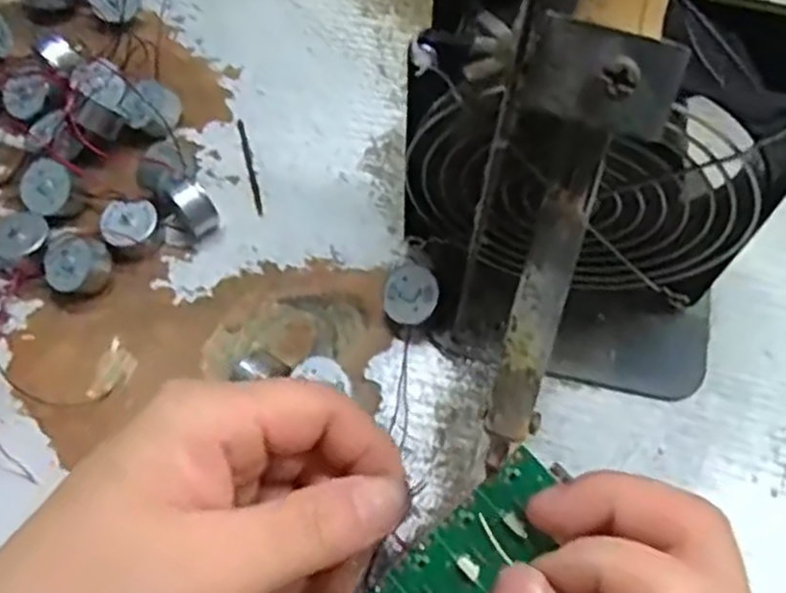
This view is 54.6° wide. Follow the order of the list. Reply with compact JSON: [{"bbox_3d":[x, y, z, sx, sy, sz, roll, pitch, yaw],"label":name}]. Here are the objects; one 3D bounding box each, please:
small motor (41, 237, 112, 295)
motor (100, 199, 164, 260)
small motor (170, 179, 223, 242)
[{"bbox_3d":[-0.127,-0.012,0.307,0.025,0.018,0.022,-39,71,-17],"label":"small motor"},{"bbox_3d":[-0.108,-0.028,0.317,0.022,0.013,0.020,0,65,0],"label":"motor"},{"bbox_3d":[-0.082,-0.037,0.317,0.015,0.022,0.020,-27,68,-12],"label":"small motor"}]

